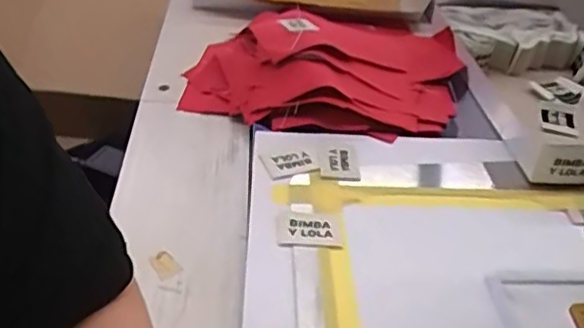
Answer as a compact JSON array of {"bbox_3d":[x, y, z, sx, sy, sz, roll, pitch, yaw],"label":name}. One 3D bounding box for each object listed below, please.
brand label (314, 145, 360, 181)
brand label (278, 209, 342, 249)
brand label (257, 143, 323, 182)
[{"bbox_3d":[0.041,-0.002,0.550,0.036,0.004,0.042,2,49,-9],"label":"brand label"},{"bbox_3d":[0.013,0.051,0.481,0.050,0.004,0.039,2,39,-3],"label":"brand label"},{"bbox_3d":[-0.003,-0.003,0.545,0.043,0.004,0.041,-16,43,-23],"label":"brand label"}]

